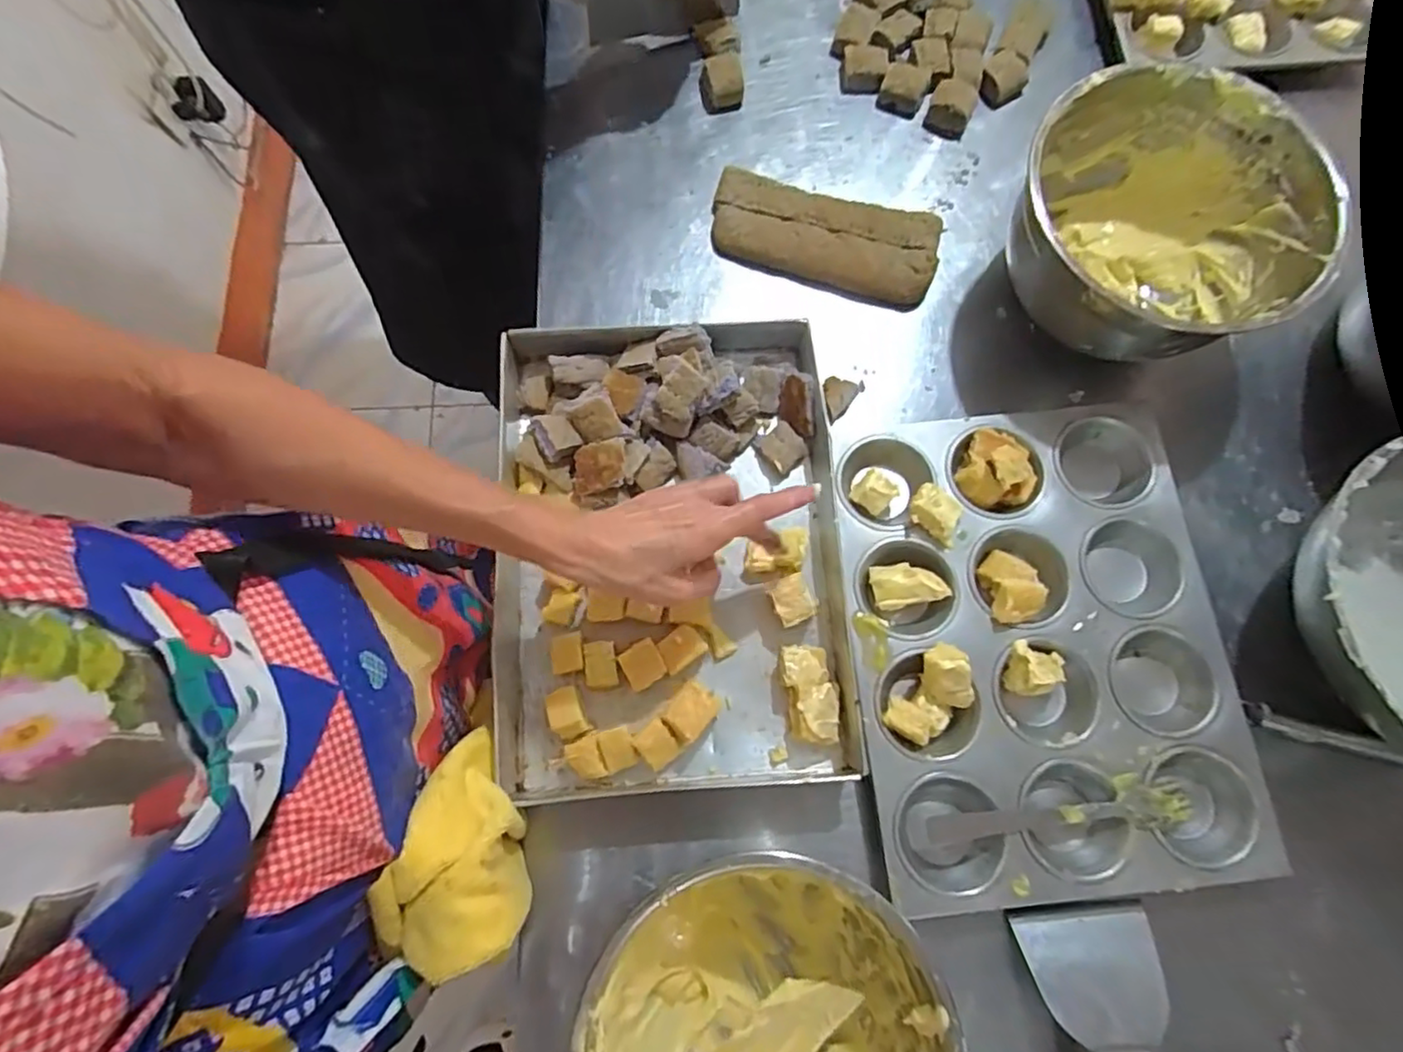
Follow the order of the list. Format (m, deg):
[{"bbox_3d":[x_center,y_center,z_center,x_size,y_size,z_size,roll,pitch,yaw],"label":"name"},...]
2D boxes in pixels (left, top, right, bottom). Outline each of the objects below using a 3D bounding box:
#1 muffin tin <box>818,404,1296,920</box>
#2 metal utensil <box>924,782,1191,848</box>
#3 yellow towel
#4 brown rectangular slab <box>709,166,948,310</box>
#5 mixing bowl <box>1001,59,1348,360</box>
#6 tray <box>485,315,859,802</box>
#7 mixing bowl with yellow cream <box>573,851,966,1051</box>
[{"bbox_3d":[0.234,0.077,0.462,0.247,0.031,0.329,-4,74,-3],"label":"muffin tin"},{"bbox_3d":[0.236,0.190,0.426,0.185,0.011,0.022,-6,74,-4],"label":"metal utensil"},{"bbox_3d":[-0.135,0.189,0.385,0.077,0.072,0.124,9,74,1],"label":"yellow towel"},{"bbox_3d":[0.103,-0.248,0.560,0.190,0.024,0.077,17,74,3],"label":"brown rectangular slab"},{"bbox_3d":[0.335,-0.221,0.491,0.182,0.103,0.199,1,74,-2],"label":"mixing bowl"},{"bbox_3d":[-0.027,0.015,0.480,0.243,0.055,0.339,-4,74,-3],"label":"tray"},{"bbox_3d":[0.032,0.282,0.368,0.183,0.094,0.185,1,74,-2],"label":"mixing bowl with yellow cream"}]

